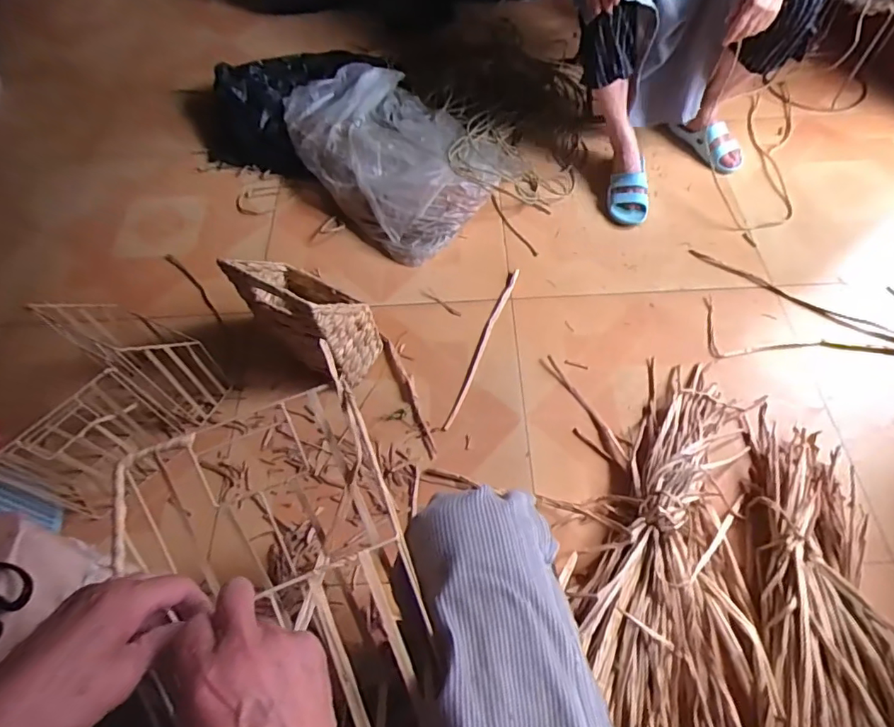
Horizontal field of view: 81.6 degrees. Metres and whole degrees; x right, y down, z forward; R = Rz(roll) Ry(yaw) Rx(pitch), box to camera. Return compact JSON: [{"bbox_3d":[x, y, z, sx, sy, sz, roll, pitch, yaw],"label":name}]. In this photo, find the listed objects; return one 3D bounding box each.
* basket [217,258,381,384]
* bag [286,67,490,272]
[{"bbox_3d":[-0.263,-0.099,0.995,0.228,0.295,0.130,26,64,16],"label":"basket"},{"bbox_3d":[-0.154,-0.551,1.337,0.381,0.111,0.633,-32,64,-15],"label":"bag"}]

